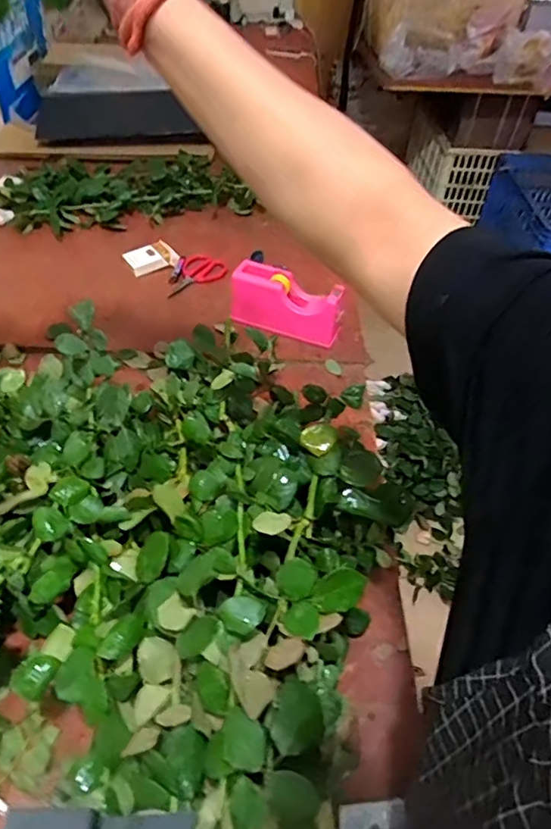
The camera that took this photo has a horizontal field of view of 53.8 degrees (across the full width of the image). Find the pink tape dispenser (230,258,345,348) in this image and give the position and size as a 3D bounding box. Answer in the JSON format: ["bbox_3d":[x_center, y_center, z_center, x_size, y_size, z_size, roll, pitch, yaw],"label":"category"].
[{"bbox_3d":[0.020,-0.192,0.969,0.203,0.105,0.070,20,48,15],"label":"pink tape dispenser"}]

